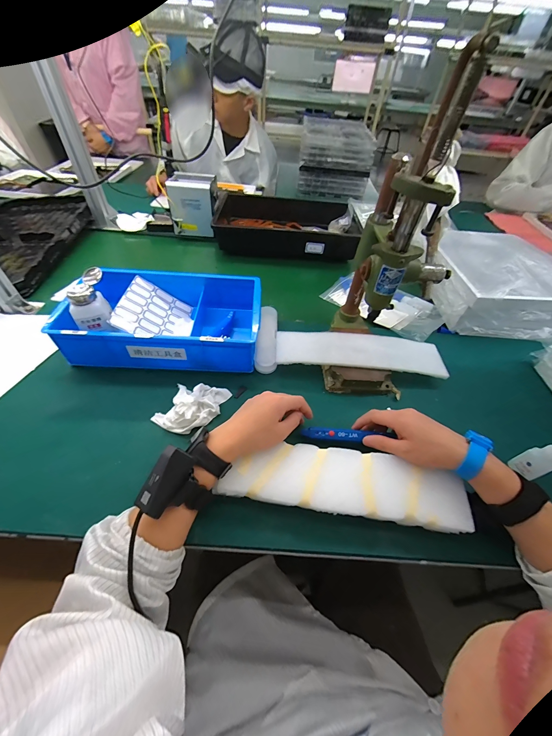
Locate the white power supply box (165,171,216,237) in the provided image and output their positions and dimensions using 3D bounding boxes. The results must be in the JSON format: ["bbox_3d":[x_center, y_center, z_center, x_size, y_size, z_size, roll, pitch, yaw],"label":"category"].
[{"bbox_3d":[-0.247,-0.493,0.844,0.128,0.133,0.127,3,49,-3],"label":"white power supply box"}]

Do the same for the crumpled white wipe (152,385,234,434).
[{"bbox_3d":[-0.140,0.057,0.466,0.089,0.035,0.105,20,50,12],"label":"crumpled white wipe"}]

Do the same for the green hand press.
[{"bbox_3d":[0.193,-0.151,0.428,0.139,0.418,0.187,14,49,7],"label":"green hand press"}]

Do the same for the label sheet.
[{"bbox_3d":[-0.238,-0.107,0.561,0.136,0.010,0.148,27,43,-26],"label":"label sheet"}]

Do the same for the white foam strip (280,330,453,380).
[{"bbox_3d":[0.166,-0.036,0.556,0.328,0.017,0.086,5,69,0],"label":"white foam strip"}]

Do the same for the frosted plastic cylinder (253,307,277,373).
[{"bbox_3d":[-0.021,-0.064,0.595,0.047,0.033,0.173,2,49,-3],"label":"frosted plastic cylinder"}]

